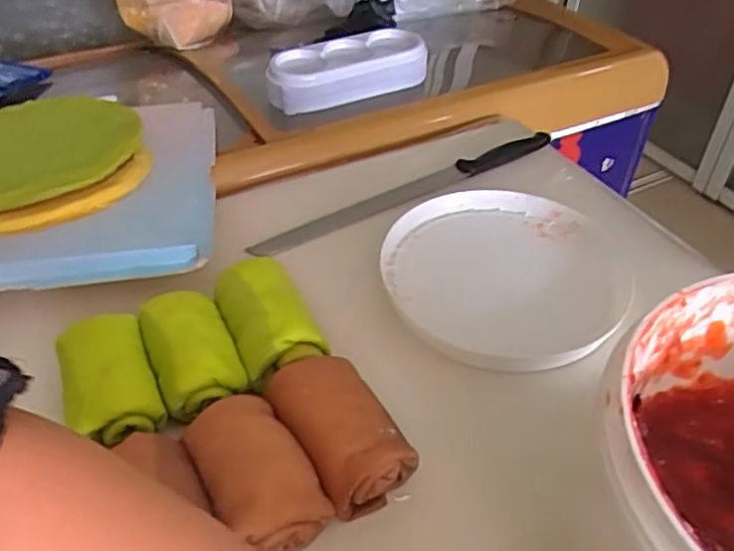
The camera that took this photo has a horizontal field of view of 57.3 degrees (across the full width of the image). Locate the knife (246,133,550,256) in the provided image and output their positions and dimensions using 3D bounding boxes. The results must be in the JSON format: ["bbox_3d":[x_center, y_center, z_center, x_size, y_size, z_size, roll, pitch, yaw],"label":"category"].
[{"bbox_3d":[0.045,-0.092,0.693,0.350,0.014,0.037,-20,47,-22],"label":"knife"}]

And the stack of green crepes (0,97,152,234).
[{"bbox_3d":[-0.325,-0.112,0.640,0.217,0.035,0.213,-10,44,-11],"label":"stack of green crepes"}]

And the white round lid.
[{"bbox_3d":[0.121,-0.003,0.597,0.207,0.024,0.206,1,42,-1],"label":"white round lid"}]

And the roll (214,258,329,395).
[{"bbox_3d":[-0.078,0.039,0.525,0.062,0.058,0.101,-17,46,-19],"label":"roll"}]

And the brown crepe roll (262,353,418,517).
[{"bbox_3d":[-0.021,0.103,0.453,0.064,0.057,0.104,-22,47,-23],"label":"brown crepe roll"}]

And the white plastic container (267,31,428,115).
[{"bbox_3d":[-0.025,-0.255,0.846,0.215,0.057,0.086,-19,46,-20],"label":"white plastic container"}]

